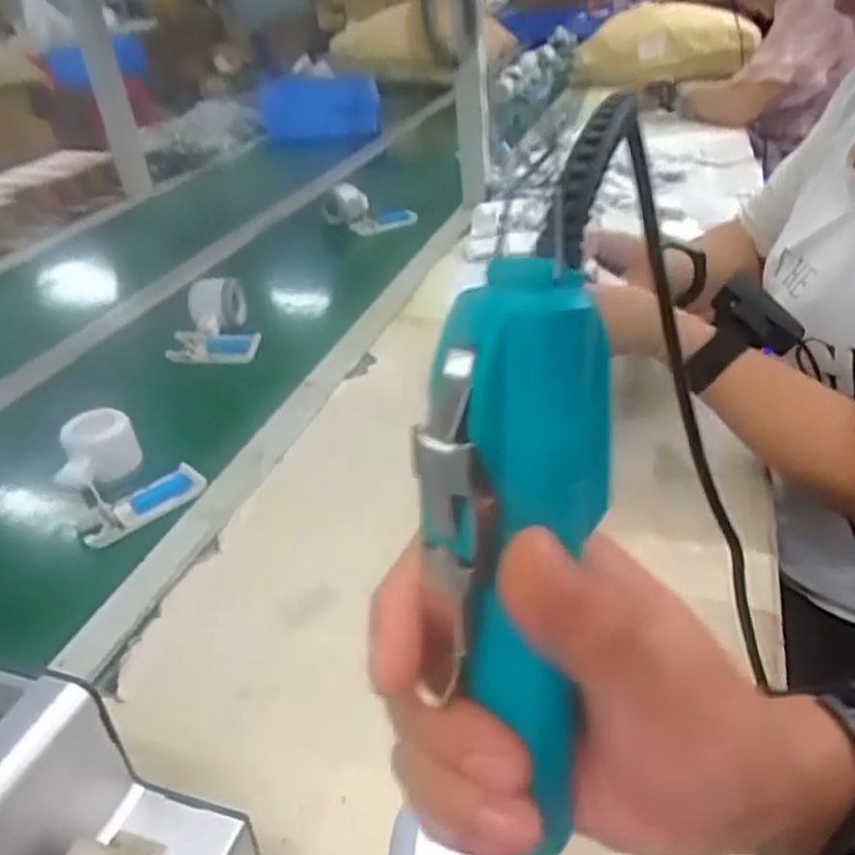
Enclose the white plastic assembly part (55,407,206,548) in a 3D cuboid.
[{"bbox_3d":[-0.264,0.031,0.647,0.096,0.054,0.113,-29,39,-32],"label":"white plastic assembly part"}]

